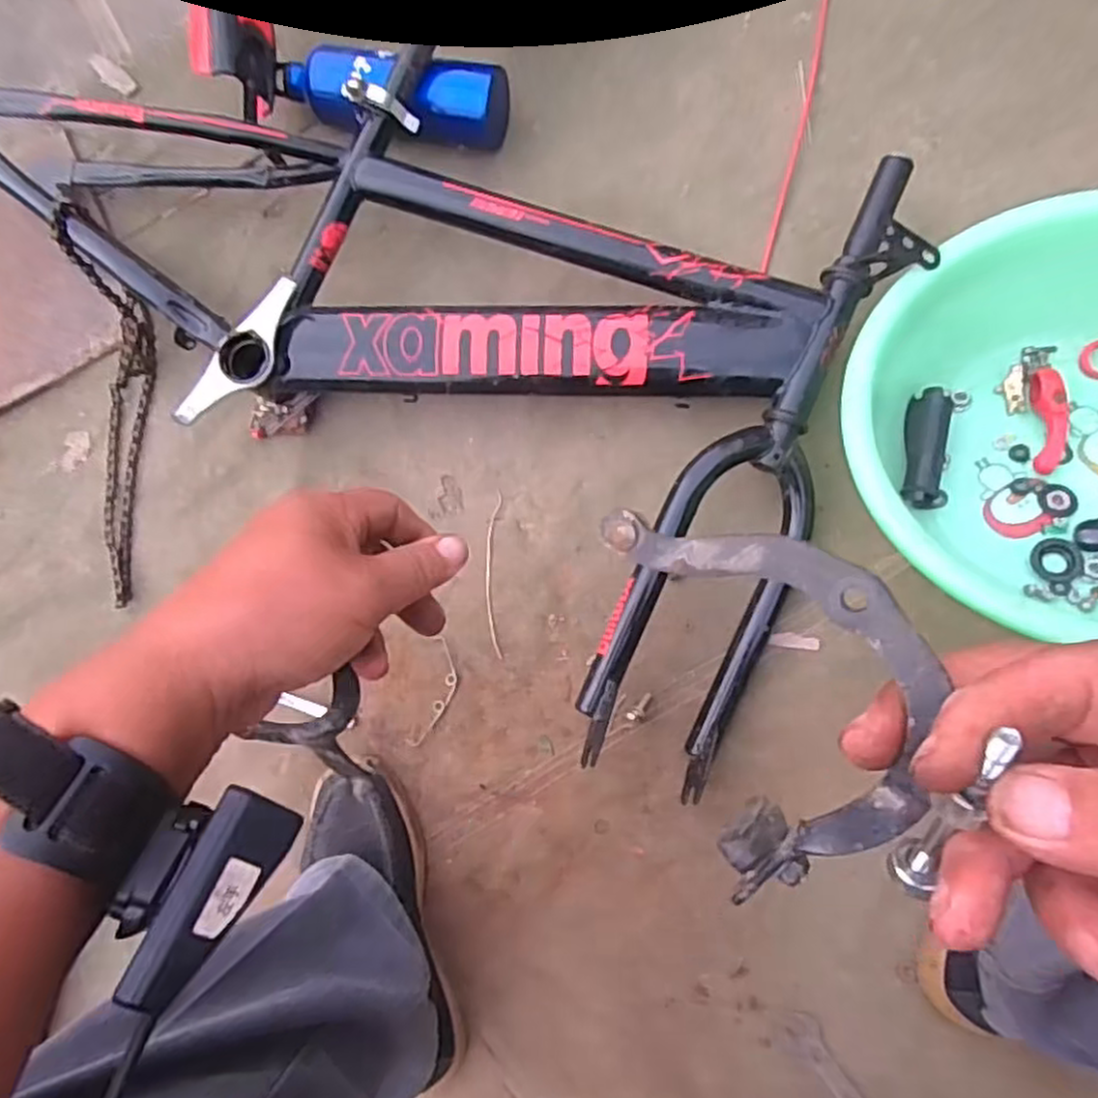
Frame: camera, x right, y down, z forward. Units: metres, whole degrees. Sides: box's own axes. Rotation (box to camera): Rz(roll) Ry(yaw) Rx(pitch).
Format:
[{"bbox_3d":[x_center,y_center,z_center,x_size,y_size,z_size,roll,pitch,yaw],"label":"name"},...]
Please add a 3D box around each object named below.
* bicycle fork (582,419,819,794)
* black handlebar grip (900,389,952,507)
[{"bbox_3d":[0.132,0.045,0.616,0.138,0.040,0.301,25,88,-14],"label":"bicycle fork"},{"bbox_3d":[0.325,-0.088,0.633,0.036,0.032,0.103,7,84,5],"label":"black handlebar grip"}]

